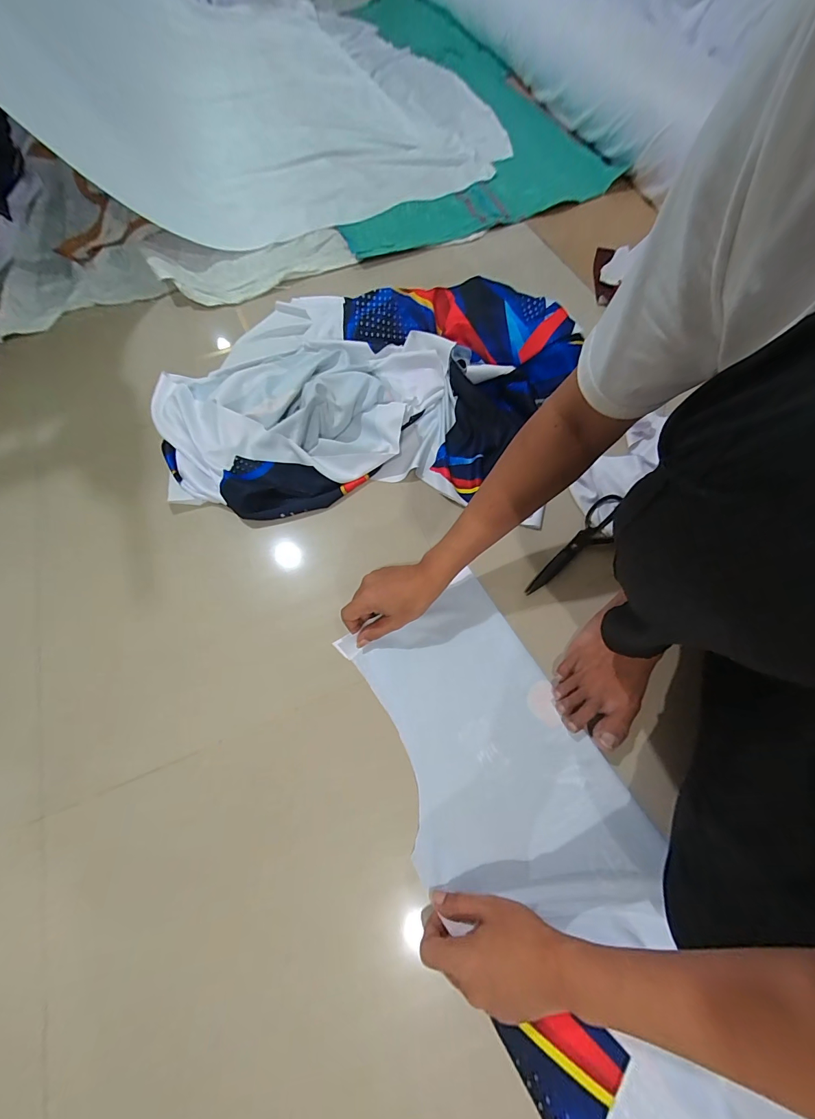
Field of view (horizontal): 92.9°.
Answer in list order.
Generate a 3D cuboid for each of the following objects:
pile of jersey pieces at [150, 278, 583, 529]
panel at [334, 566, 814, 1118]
[{"bbox_3d":[-0.086,-0.311,0.701,0.733,0.131,0.509,6,67,6],"label":"pile of jersey pieces"},{"bbox_3d":[0.166,0.353,0.439,0.250,0.020,0.694,-30,68,-8],"label":"panel"}]

